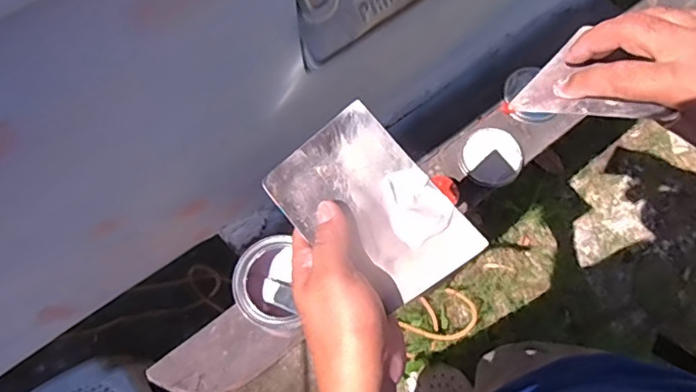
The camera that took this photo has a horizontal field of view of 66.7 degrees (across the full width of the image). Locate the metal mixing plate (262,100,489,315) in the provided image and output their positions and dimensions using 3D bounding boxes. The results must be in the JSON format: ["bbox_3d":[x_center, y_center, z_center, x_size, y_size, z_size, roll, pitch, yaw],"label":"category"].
[{"bbox_3d":[0.017,0.009,0.375,0.094,0.009,0.137,-39,79,-10],"label":"metal mixing plate"}]

